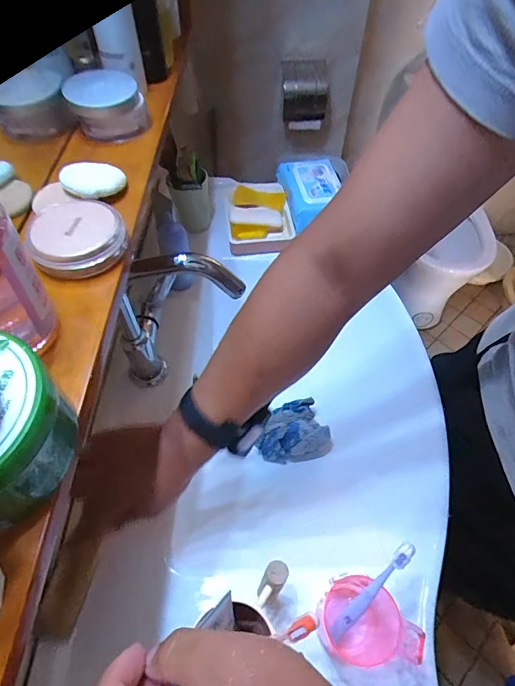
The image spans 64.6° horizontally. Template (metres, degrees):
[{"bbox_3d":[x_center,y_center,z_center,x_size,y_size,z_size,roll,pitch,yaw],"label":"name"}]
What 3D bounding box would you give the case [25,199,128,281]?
[{"bbox_3d":[-0.143,-0.085,0.324,0.071,0.031,0.057,-24,58,-17],"label":"case"}]

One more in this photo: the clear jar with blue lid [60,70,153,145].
[{"bbox_3d":[-0.161,-0.258,0.442,0.077,0.055,0.073,0,54,-1],"label":"clear jar with blue lid"}]

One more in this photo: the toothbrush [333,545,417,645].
[{"bbox_3d":[0.109,0.240,0.391,0.013,0.132,0.014,37,22,23],"label":"toothbrush"}]

